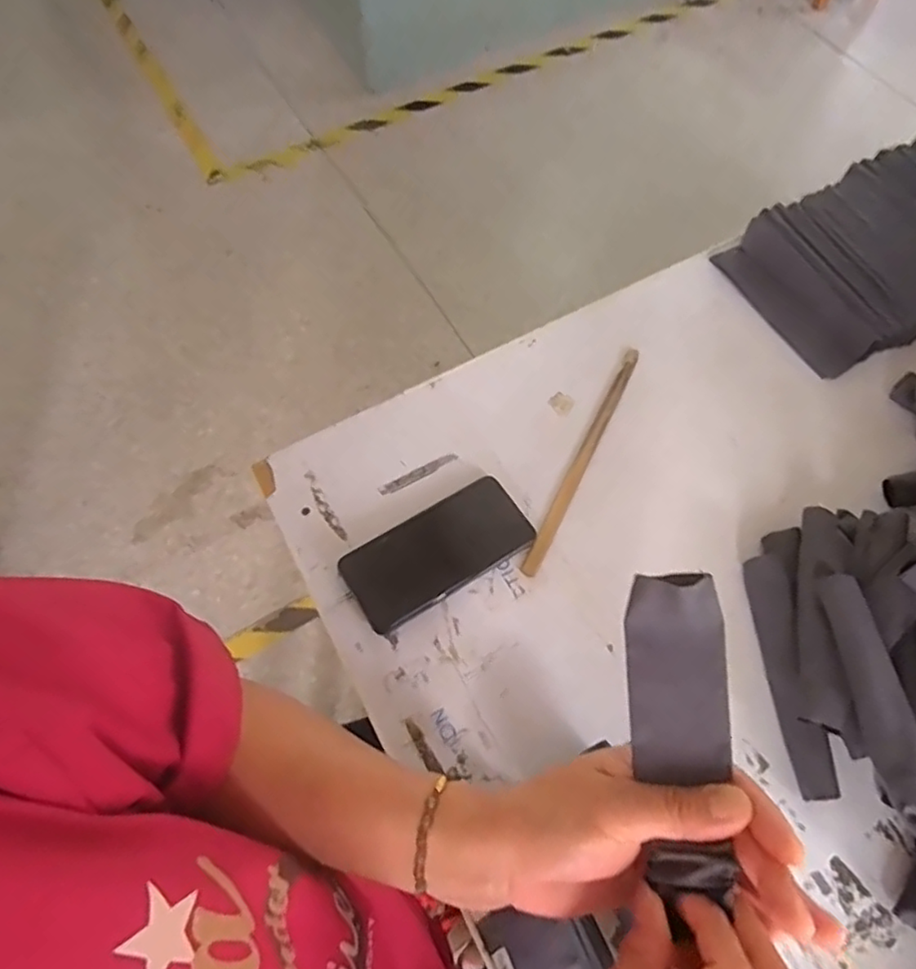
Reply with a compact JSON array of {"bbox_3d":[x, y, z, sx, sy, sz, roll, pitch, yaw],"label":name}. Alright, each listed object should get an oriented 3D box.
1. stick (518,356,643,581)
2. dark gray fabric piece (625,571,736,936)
[{"bbox_3d":[0.122,-0.029,0.602,0.014,0.005,0.264,25,68,12],"label":"stick"},{"bbox_3d":[0.104,0.118,0.290,0.041,0.020,0.148,-1,84,0],"label":"dark gray fabric piece"}]

